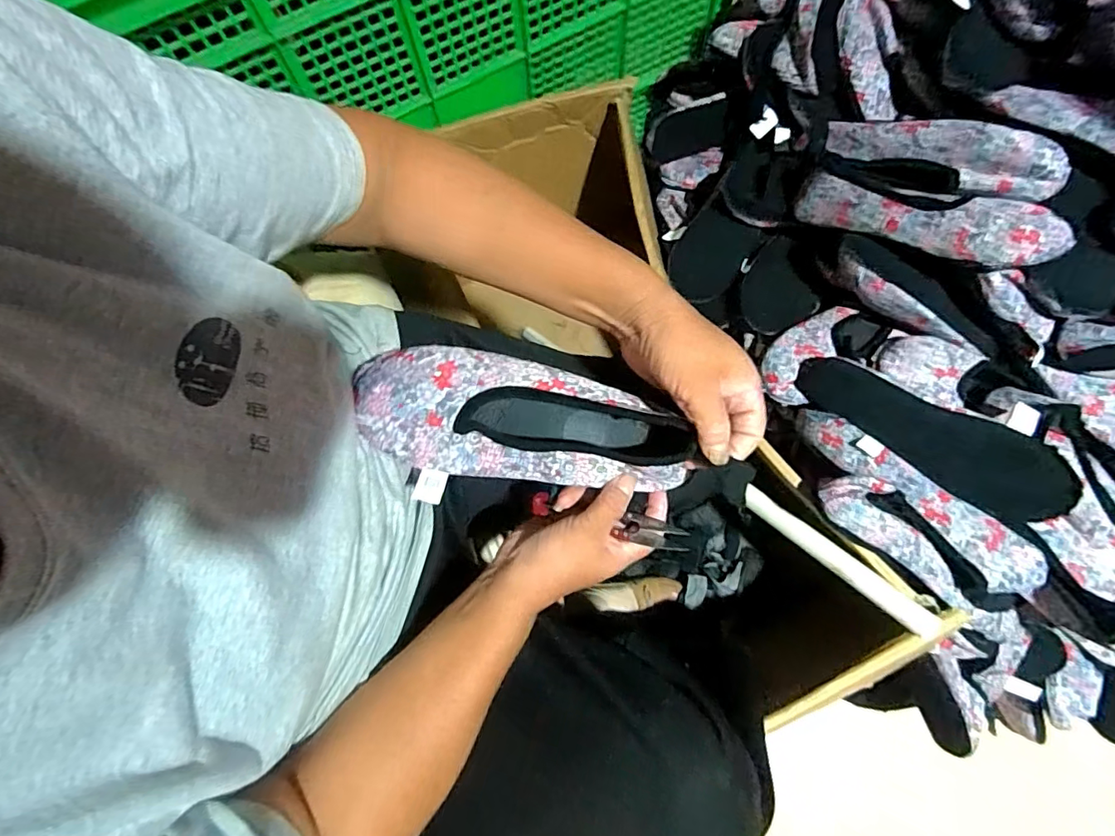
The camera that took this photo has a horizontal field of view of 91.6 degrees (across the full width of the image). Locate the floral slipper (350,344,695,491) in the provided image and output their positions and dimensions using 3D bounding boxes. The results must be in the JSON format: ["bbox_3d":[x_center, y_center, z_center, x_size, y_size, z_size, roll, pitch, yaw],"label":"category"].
[{"bbox_3d":[-0.019,0.004,0.392,0.237,0.062,0.085,10,75,-3],"label":"floral slipper"}]

